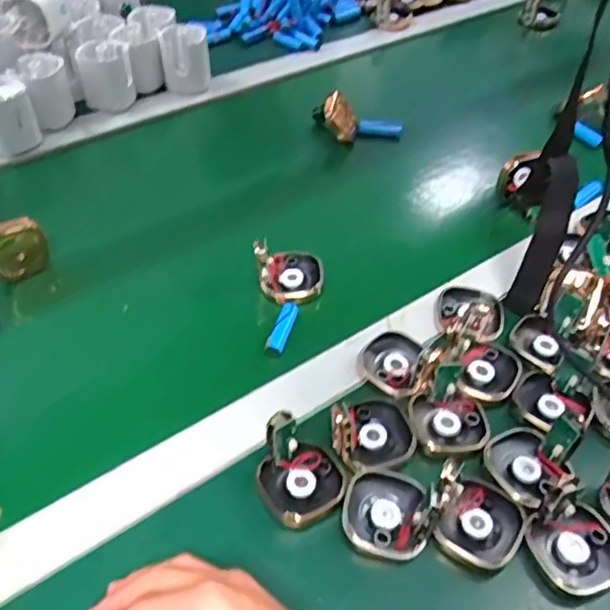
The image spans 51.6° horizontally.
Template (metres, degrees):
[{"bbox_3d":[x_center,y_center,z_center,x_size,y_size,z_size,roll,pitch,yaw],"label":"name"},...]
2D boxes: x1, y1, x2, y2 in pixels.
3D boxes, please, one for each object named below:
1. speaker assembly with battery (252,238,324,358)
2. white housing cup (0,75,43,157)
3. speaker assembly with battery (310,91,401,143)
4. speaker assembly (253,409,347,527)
[{"bbox_3d":[-0.013,-0.016,0.525,0.056,0.045,0.114,1,44,-1],"label":"speaker assembly with battery"},{"bbox_3d":[-0.324,-0.205,0.682,0.059,0.062,0.059,1,44,-1],"label":"white housing cup"},{"bbox_3d":[0.062,-0.209,0.722,0.099,0.041,0.030,15,43,-11],"label":"speaker assembly with battery"},{"bbox_3d":[-0.004,0.102,0.404,0.052,0.040,0.054,1,44,-1],"label":"speaker assembly"}]

